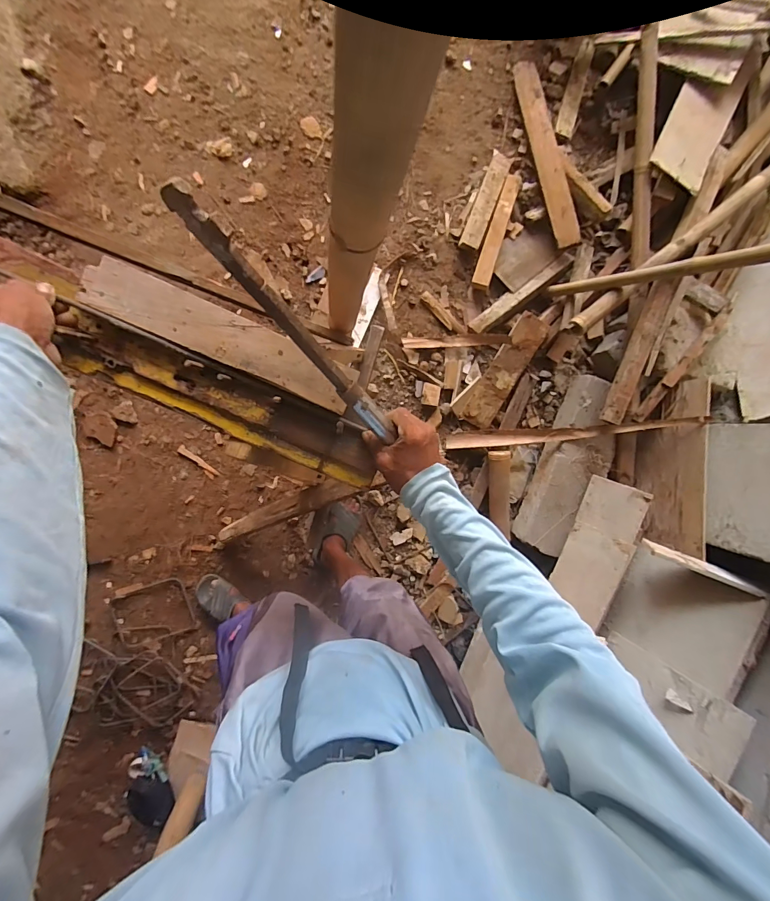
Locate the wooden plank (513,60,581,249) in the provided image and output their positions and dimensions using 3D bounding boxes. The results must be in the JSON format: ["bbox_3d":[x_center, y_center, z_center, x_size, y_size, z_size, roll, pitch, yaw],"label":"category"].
[{"bbox_3d":[0.510,-0.940,1.241,0.076,0.023,0.605,-14,88,12],"label":"wooden plank"}]

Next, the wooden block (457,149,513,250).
[{"bbox_3d":[0.328,-0.807,1.267,0.067,0.020,0.322,21,90,14],"label":"wooden block"}]

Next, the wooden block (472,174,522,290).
[{"bbox_3d":[0.363,-0.706,1.258,0.056,0.033,0.366,18,92,-6],"label":"wooden block"}]

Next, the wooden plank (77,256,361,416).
[{"bbox_3d":[-0.195,-0.139,0.476,0.328,0.015,0.060,23,91,-6],"label":"wooden plank"}]

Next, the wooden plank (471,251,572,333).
[{"bbox_3d":[0.449,-0.513,1.276,0.399,0.044,0.056,-38,96,-2],"label":"wooden plank"}]

